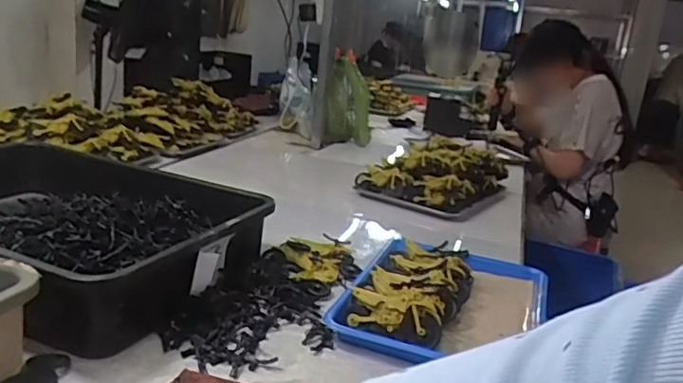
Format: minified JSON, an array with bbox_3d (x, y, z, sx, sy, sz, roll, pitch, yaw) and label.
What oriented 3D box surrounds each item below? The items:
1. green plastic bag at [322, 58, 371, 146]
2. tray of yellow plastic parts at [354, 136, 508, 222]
[{"bbox_3d":[0.024,-0.269,1.759,0.147,0.247,0.150,8,16,6],"label":"green plastic bag"},{"bbox_3d":[0.228,-0.050,1.322,0.261,0.115,0.349,15,18,28],"label":"tray of yellow plastic parts"}]

